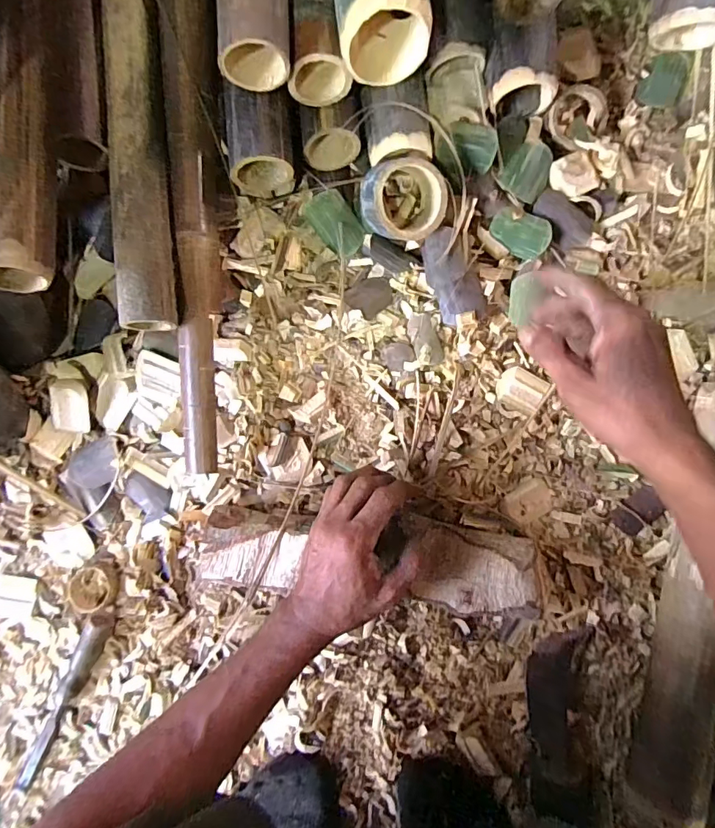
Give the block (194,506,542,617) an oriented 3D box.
[{"bbox_3d":[0.009,0.140,0.461,0.318,0.038,0.079,4,91,6],"label":"block"}]

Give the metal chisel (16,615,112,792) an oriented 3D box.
[{"bbox_3d":[-0.323,0.316,0.516,0.022,0.025,0.228,30,93,4],"label":"metal chisel"}]

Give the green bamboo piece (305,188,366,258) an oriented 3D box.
[{"bbox_3d":[-0.022,-0.196,0.491,0.041,0.026,0.066,-22,108,38],"label":"green bamboo piece"}]

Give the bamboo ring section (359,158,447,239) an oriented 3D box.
[{"bbox_3d":[0.042,-0.212,0.472,0.077,0.055,0.077,-8,116,-16],"label":"bamboo ring section"}]

